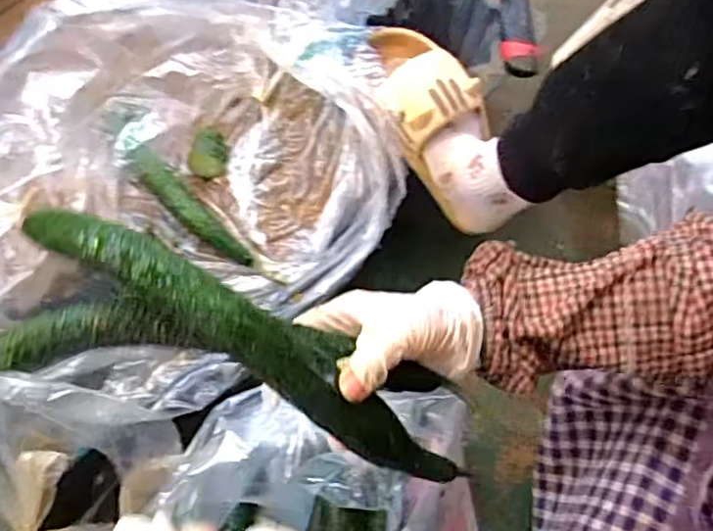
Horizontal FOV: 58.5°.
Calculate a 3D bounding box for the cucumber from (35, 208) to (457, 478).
[{"bbox_3d":[-0.050,0.052,0.365,0.278,0.038,0.036,36,75,-9],"label":"cucumber"}]

